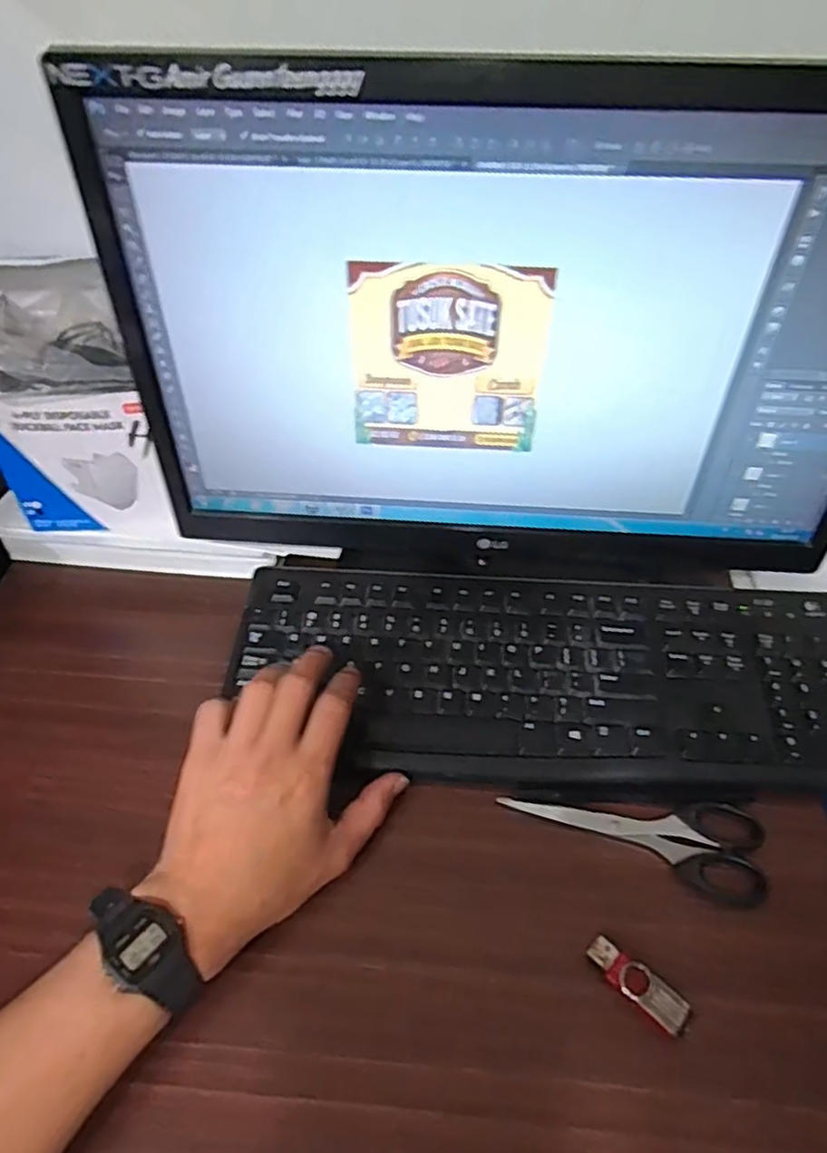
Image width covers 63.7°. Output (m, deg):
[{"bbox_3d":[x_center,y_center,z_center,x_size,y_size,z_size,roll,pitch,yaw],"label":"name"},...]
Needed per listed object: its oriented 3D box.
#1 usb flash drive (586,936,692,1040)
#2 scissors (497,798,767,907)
[{"bbox_3d":[0.115,0.208,0.340,0.054,0.006,0.018,34,61,23],"label":"usb flash drive"},{"bbox_3d":[0.131,0.151,0.400,0.150,0.010,0.053,12,55,10],"label":"scissors"}]

